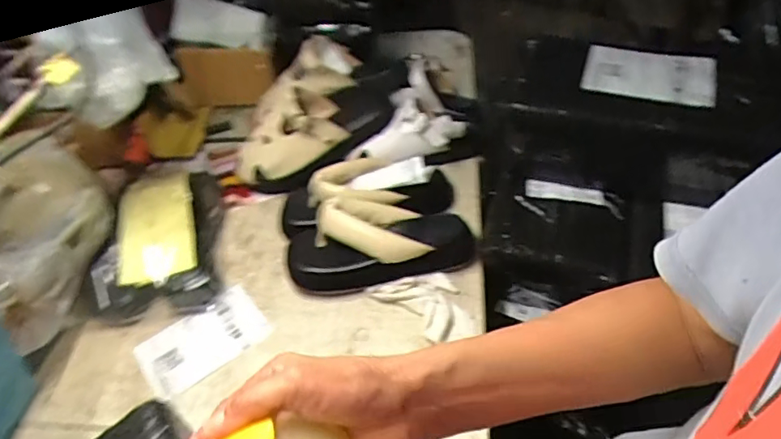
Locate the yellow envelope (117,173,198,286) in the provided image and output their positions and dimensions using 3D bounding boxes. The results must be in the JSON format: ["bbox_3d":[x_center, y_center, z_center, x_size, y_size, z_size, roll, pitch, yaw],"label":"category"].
[{"bbox_3d":[-0.323,0.006,0.734,0.096,0.027,0.193,-14,47,-6],"label":"yellow envelope"}]

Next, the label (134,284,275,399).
[{"bbox_3d":[-0.237,0.152,0.671,0.148,0.009,0.086,-32,59,-24],"label":"label"}]

